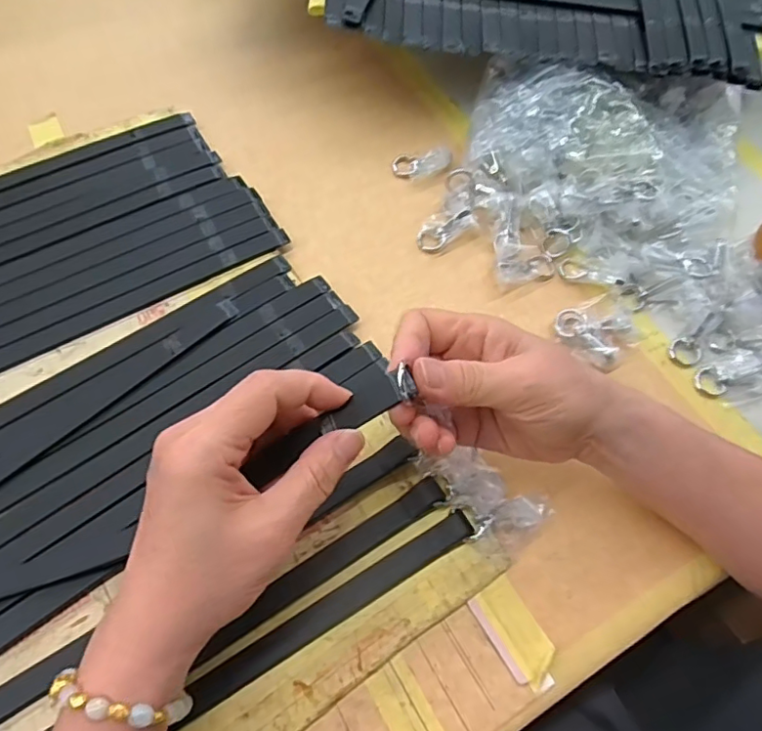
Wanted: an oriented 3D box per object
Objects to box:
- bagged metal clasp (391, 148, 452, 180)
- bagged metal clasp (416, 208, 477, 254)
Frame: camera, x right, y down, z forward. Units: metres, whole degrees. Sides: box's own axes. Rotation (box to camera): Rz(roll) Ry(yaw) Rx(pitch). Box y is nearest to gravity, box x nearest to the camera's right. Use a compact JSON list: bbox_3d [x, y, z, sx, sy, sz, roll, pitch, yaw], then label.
[{"bbox_3d":[0.034,-0.169,0.459,0.049,0.009,0.024,-9,64,9],"label":"bagged metal clasp"},{"bbox_3d":[0.051,-0.106,0.429,0.048,0.010,0.021,-29,68,3],"label":"bagged metal clasp"}]

